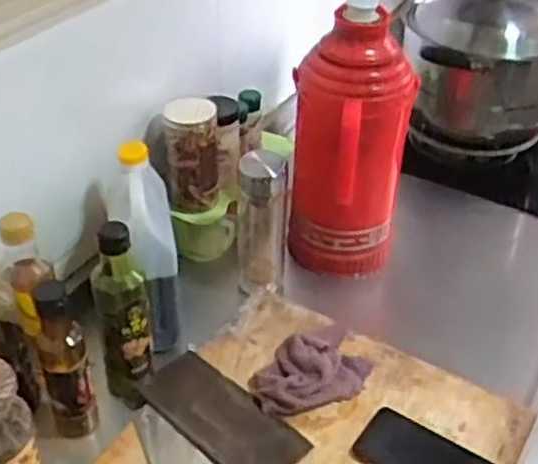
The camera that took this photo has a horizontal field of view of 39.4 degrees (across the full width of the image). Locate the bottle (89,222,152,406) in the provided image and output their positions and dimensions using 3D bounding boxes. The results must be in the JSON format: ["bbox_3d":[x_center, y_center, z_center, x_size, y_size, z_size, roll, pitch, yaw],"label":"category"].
[{"bbox_3d":[-0.160,0.092,0.823,0.055,0.221,0.055,12,39,12],"label":"bottle"}]

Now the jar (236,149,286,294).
[{"bbox_3d":[-0.010,-0.014,0.969,0.060,0.190,0.069,2,38,0],"label":"jar"}]

